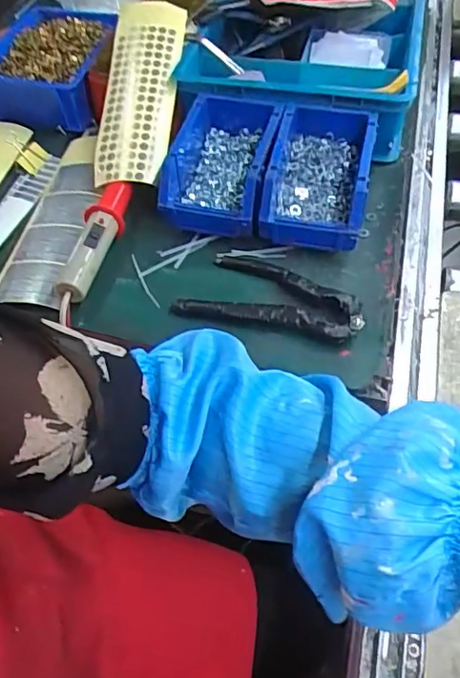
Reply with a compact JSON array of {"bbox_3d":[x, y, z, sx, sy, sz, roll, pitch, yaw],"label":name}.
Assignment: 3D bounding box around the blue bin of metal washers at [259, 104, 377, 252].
[{"bbox_3d":[0.095,-0.177,0.580,0.101,0.059,0.159,9,55,9],"label":"blue bin of metal washers"}]

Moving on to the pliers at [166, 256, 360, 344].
[{"bbox_3d":[0.040,-0.044,0.526,0.173,0.023,0.084,12,56,11],"label":"pliers"}]

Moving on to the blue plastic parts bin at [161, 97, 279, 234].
[{"bbox_3d":[-0.012,-0.193,0.598,0.112,0.062,0.163,8,55,8],"label":"blue plastic parts bin"}]

